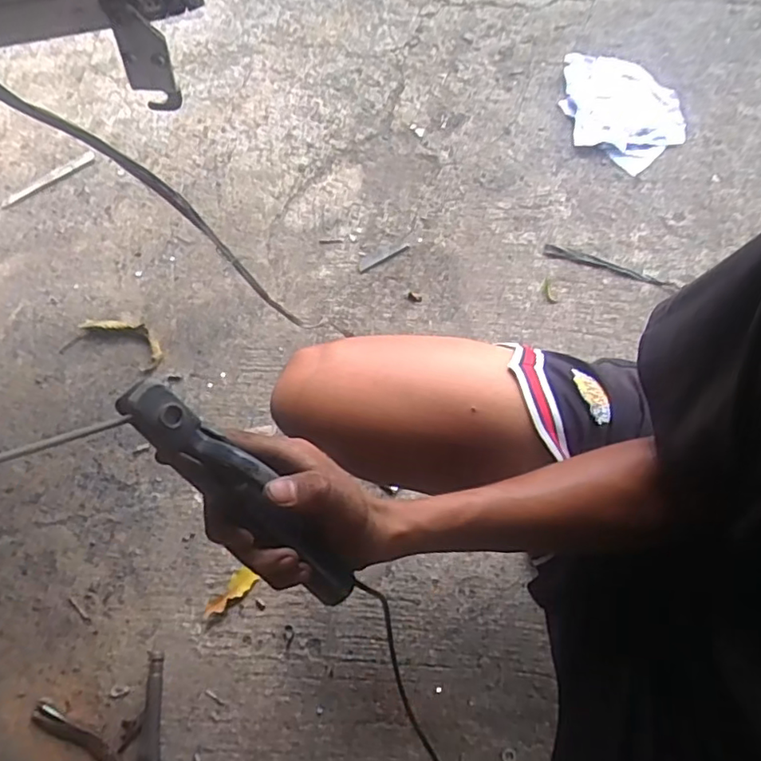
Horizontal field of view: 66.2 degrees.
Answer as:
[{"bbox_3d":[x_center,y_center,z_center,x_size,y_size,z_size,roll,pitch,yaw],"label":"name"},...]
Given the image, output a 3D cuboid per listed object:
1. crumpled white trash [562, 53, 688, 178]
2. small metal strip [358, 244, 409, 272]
[{"bbox_3d":[0.401,-0.466,0.992,0.171,0.030,0.244,-35,74,-6],"label":"crumpled white trash"},{"bbox_3d":[0.004,-0.204,0.956,0.089,0.011,0.020,-25,73,-7],"label":"small metal strip"}]

